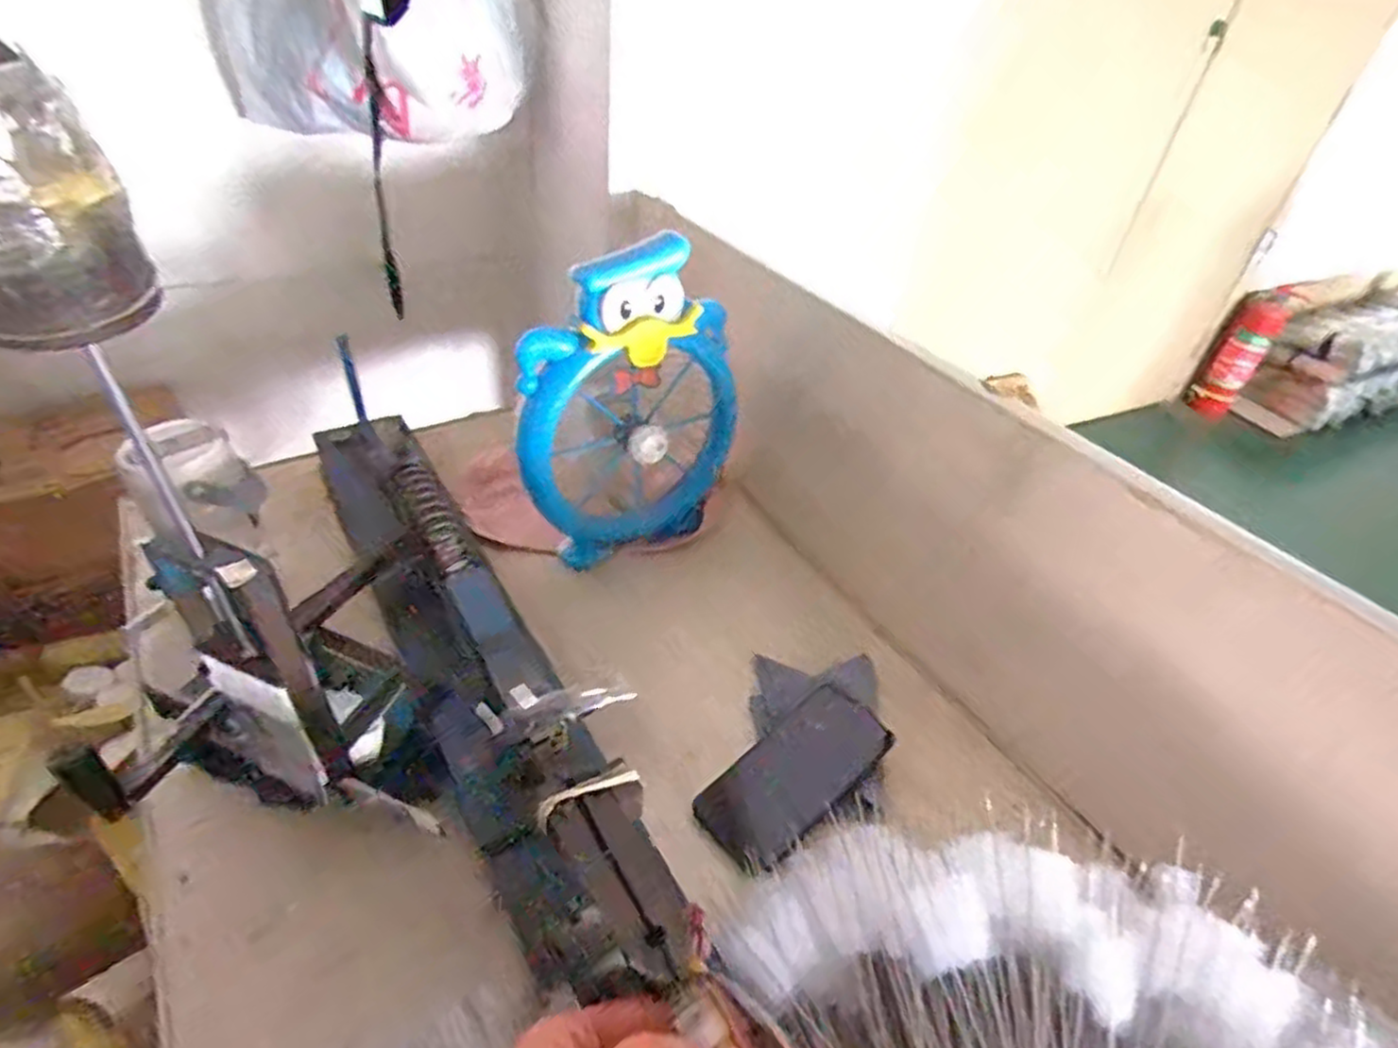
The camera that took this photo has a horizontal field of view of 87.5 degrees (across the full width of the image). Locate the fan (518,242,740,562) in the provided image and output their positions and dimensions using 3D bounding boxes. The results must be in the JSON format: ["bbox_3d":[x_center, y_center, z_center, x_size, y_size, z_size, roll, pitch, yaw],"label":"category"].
[{"bbox_3d":[-0.064,-0.102,0.702,0.222,0.318,0.074,-12,44,-20],"label":"fan"}]

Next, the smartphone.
[{"bbox_3d":[0.076,0.197,0.578,0.162,0.011,0.076,-34,57,-27],"label":"smartphone"}]

